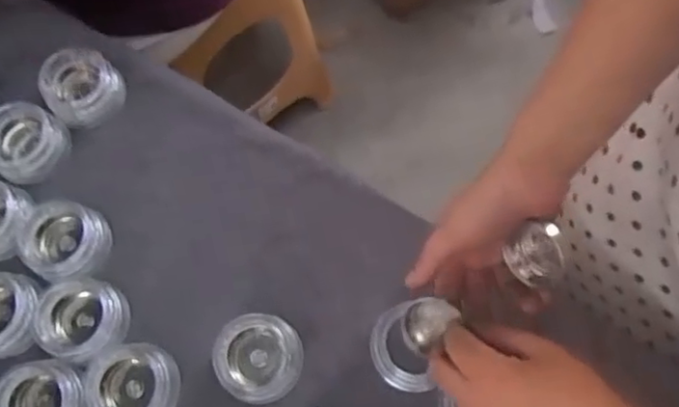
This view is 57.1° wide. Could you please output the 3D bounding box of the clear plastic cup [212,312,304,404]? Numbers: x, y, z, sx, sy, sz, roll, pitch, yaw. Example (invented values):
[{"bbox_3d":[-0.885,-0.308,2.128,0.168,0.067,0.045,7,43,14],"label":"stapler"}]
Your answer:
[{"bbox_3d":[-0.061,0.116,0.472,0.063,0.034,0.064,0,68,1],"label":"clear plastic cup"}]

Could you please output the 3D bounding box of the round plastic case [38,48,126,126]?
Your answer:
[{"bbox_3d":[-0.223,-0.103,0.540,0.064,0.033,0.061,-30,71,-10],"label":"round plastic case"}]

